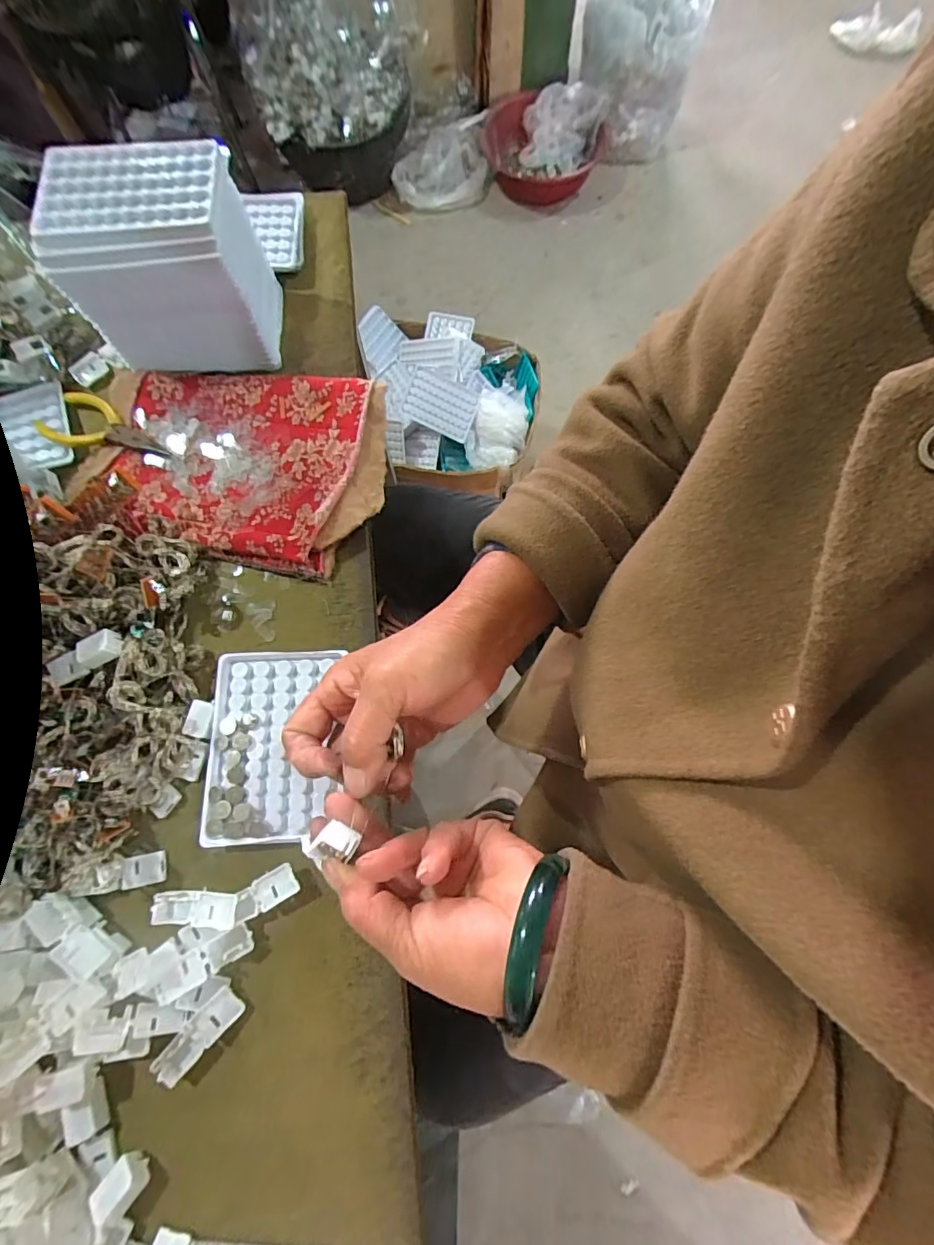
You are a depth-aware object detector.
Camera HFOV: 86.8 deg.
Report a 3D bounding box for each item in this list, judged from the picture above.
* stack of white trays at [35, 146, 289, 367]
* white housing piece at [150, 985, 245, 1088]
[{"bbox_3d":[-0.233,-0.282,0.388,0.125,0.106,0.089,-5,73,-3],"label":"stack of white trays"},{"bbox_3d":[-0.161,0.247,0.297,0.052,0.010,0.020,-43,79,-12],"label":"white housing piece"}]

